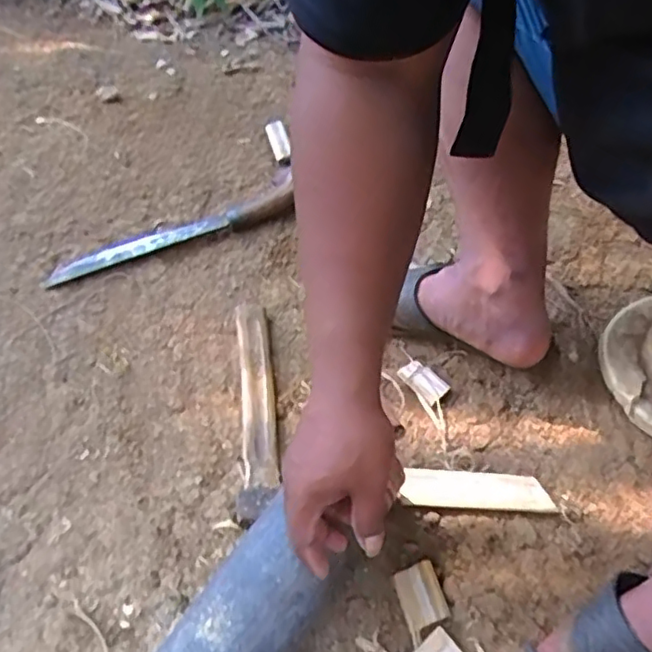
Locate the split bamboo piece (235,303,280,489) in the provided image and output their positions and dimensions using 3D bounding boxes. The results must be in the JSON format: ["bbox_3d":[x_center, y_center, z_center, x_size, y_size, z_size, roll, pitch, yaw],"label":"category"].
[{"bbox_3d":[-0.077,0.069,0.687,0.035,0.021,0.240,-8,50,-2],"label":"split bamboo piece"}]

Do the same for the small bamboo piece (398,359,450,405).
[{"bbox_3d":[0.108,0.058,0.688,0.031,0.014,0.061,-32,55,-20],"label":"small bamboo piece"}]

